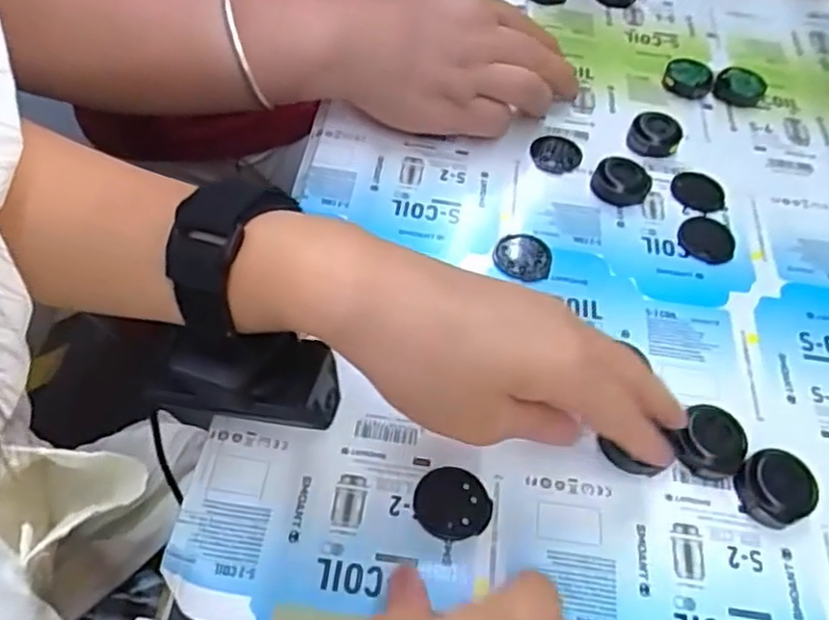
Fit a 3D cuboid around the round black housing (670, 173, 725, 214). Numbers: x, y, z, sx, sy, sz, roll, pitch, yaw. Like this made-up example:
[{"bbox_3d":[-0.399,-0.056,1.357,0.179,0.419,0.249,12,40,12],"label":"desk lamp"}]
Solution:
[{"bbox_3d":[0.161,-0.067,0.392,0.028,0.004,0.030,-2,55,-6],"label":"round black housing"}]

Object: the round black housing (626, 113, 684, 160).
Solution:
[{"bbox_3d":[0.142,-0.103,0.408,0.029,0.013,0.029,2,54,-3],"label":"round black housing"}]

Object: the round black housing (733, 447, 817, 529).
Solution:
[{"bbox_3d":[0.149,0.073,0.285,0.031,0.014,0.028,-29,61,-23],"label":"round black housing"}]

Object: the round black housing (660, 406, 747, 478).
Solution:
[{"bbox_3d":[0.126,0.057,0.293,0.028,0.012,0.027,2,54,-3],"label":"round black housing"}]

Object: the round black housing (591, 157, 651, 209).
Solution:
[{"bbox_3d":[0.115,-0.071,0.384,0.025,0.013,0.028,-32,63,-24],"label":"round black housing"}]

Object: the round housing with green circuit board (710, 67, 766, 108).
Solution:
[{"bbox_3d":[0.210,-0.144,0.446,0.030,0.010,0.031,2,54,-3],"label":"round housing with green circuit board"}]

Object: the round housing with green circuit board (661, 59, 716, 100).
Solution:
[{"bbox_3d":[0.176,-0.149,0.445,0.031,0.013,0.030,2,54,-3],"label":"round housing with green circuit board"}]

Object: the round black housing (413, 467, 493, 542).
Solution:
[{"bbox_3d":[0.015,0.077,0.275,0.028,0.004,0.030,2,54,-3],"label":"round black housing"}]

